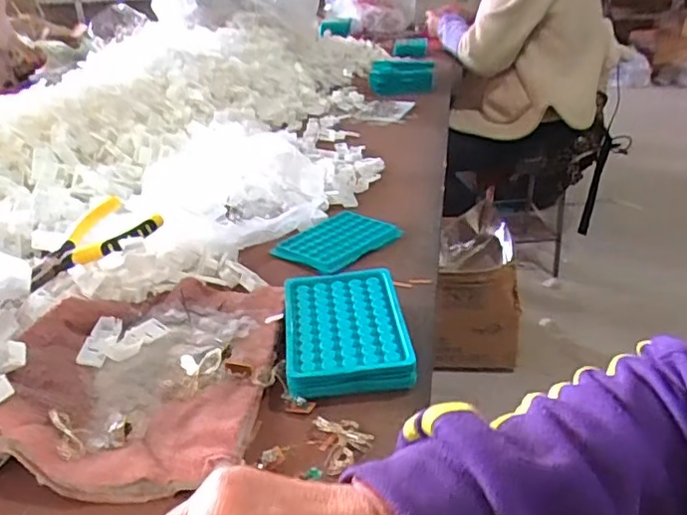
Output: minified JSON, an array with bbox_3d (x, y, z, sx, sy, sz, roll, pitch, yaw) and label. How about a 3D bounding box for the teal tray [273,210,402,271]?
[{"bbox_3d":[-0.007,-0.022,0.680,0.100,0.009,0.124,18,35,34],"label":"teal tray"}]

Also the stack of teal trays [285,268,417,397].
[{"bbox_3d":[0.001,0.058,0.488,0.094,0.031,0.129,-5,28,-3],"label":"stack of teal trays"}]

